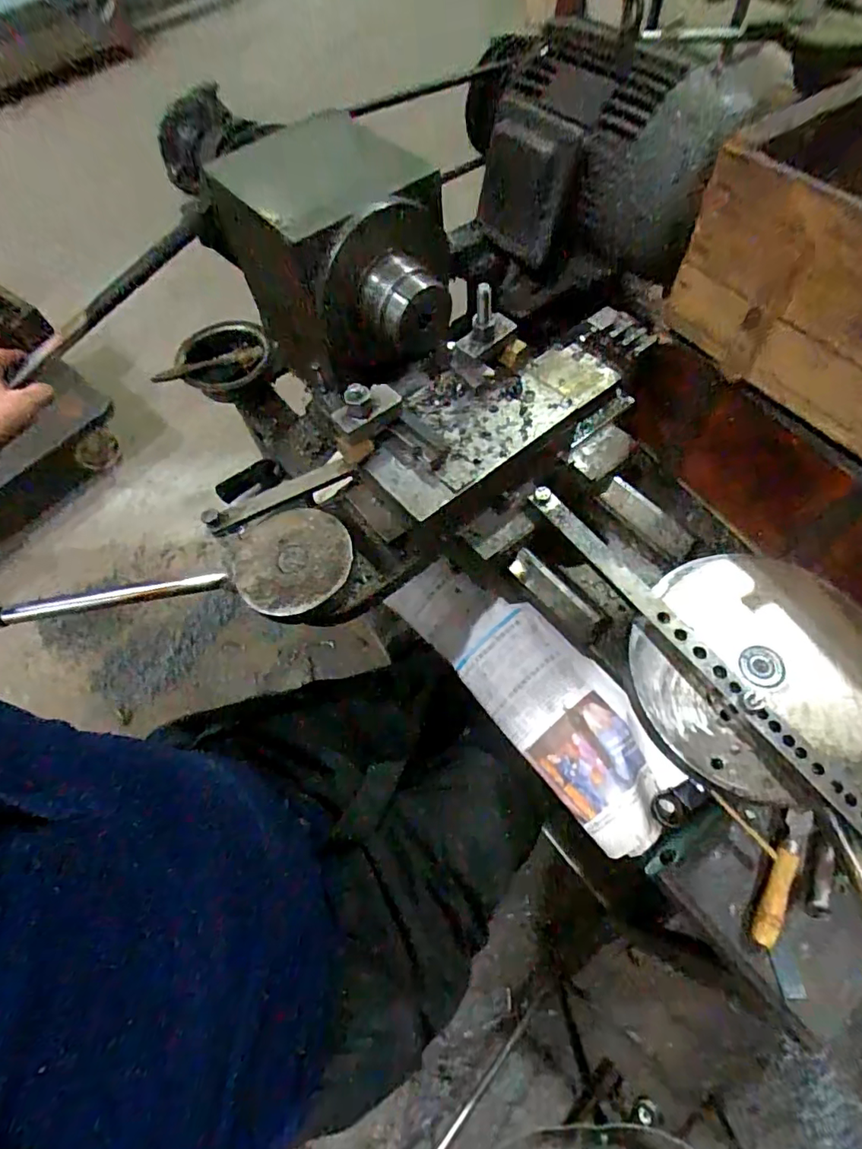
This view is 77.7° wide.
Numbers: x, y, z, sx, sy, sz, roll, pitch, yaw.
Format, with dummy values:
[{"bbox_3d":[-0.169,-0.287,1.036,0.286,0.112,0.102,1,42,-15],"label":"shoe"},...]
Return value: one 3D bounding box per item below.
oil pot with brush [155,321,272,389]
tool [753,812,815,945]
[{"bbox_3d":[-0.300,-0.318,0.758,0.143,0.055,0.123,-4,62,2],"label":"oil pot with brush"},{"bbox_3d":[0.292,0.250,0.445,0.020,0.013,0.113,26,67,16],"label":"tool"}]

